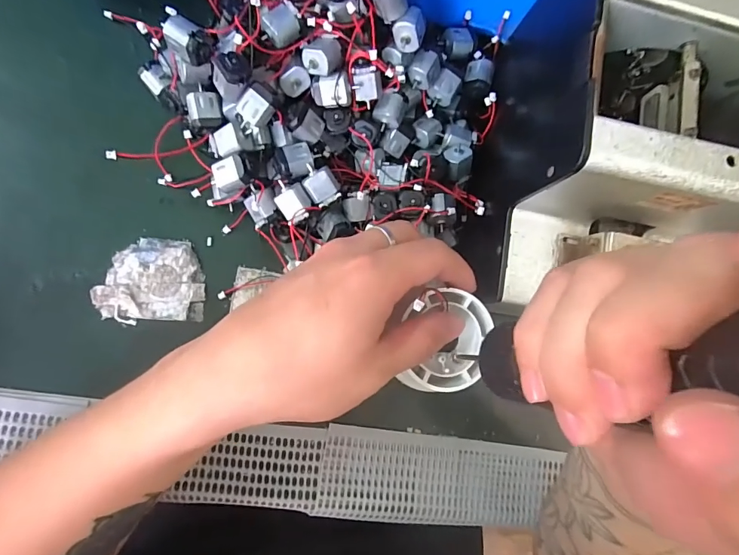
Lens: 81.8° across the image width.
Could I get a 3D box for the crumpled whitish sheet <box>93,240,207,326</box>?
[{"bbox_3d":[-0.142,0.003,0.277,0.064,0.009,0.052,-3,82,-11],"label":"crumpled whitish sheet"}]

